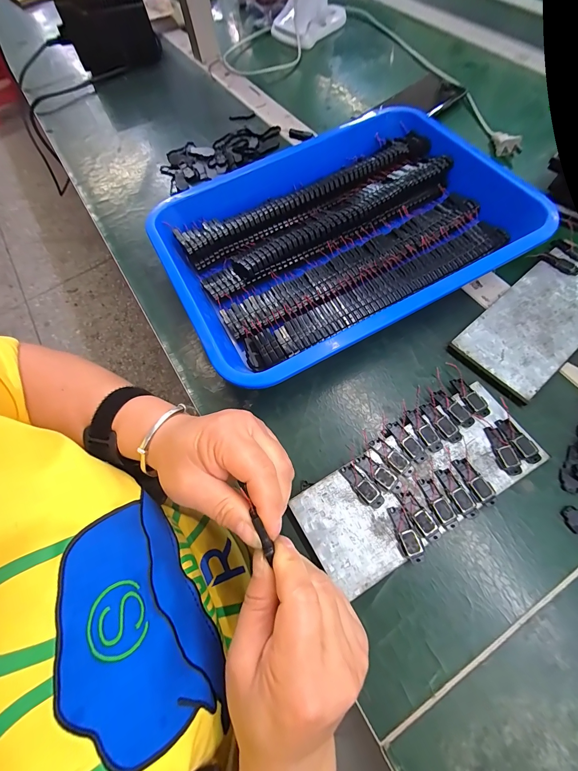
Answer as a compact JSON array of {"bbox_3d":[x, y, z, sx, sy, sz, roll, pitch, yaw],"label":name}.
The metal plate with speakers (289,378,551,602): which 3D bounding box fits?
[{"bbox_3d":[0.101,0.074,0.246,0.192,0.016,0.087,-31,67,-8],"label":"metal plate with speakers"}]

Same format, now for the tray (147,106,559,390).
[{"bbox_3d":[0.055,-0.165,0.331,0.361,0.047,0.259,-28,67,-7],"label":"tray"}]

